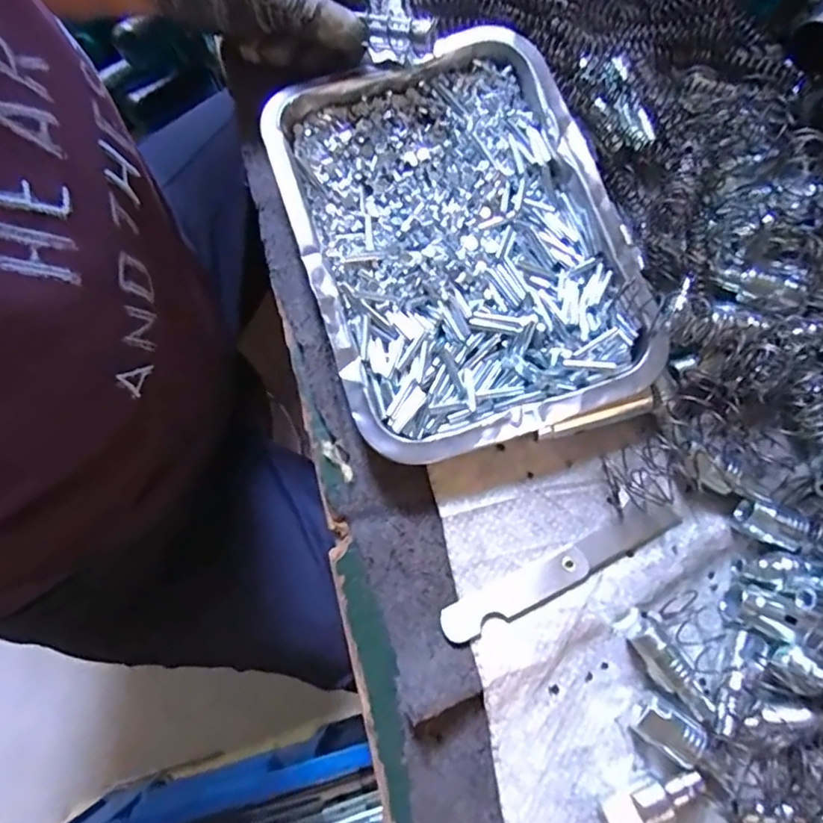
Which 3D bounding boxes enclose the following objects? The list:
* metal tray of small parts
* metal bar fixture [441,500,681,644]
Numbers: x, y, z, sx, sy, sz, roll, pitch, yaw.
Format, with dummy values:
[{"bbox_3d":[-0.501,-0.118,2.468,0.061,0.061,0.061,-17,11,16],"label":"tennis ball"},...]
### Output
[{"bbox_3d":[0.026,-0.106,0.354,0.183,0.030,0.251,-19,76,-5],"label":"metal tray of small parts"},{"bbox_3d":[0.083,0.088,0.320,0.142,0.006,0.020,-25,77,-7],"label":"metal bar fixture"}]

